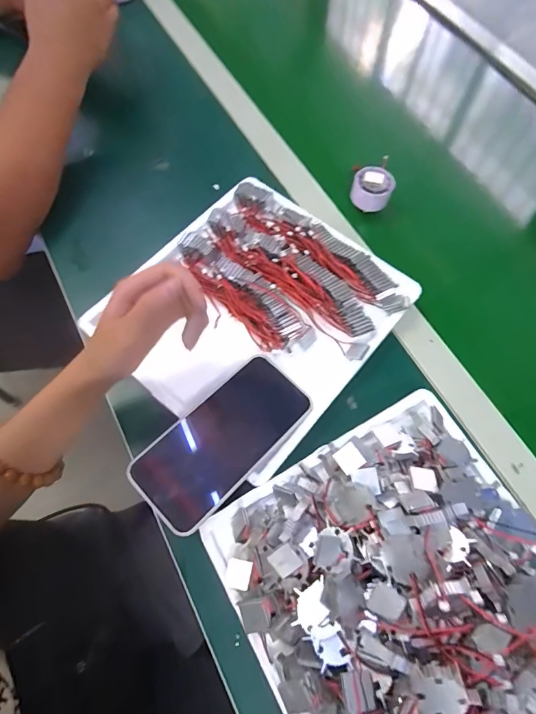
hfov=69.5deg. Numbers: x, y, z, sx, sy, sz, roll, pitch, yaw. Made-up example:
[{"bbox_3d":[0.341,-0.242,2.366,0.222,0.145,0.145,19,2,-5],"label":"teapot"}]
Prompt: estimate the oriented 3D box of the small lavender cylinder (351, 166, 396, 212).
[{"bbox_3d":[0.131,-0.211,0.482,0.047,0.038,0.042,19,68,6],"label":"small lavender cylinder"}]

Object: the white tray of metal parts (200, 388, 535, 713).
[{"bbox_3d":[0.115,0.184,0.280,0.250,0.090,0.272,-27,70,-12],"label":"white tray of metal parts"}]

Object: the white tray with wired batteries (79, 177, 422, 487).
[{"bbox_3d":[-0.014,-0.054,0.408,0.249,0.035,0.263,39,70,14],"label":"white tray with wired batteries"}]

